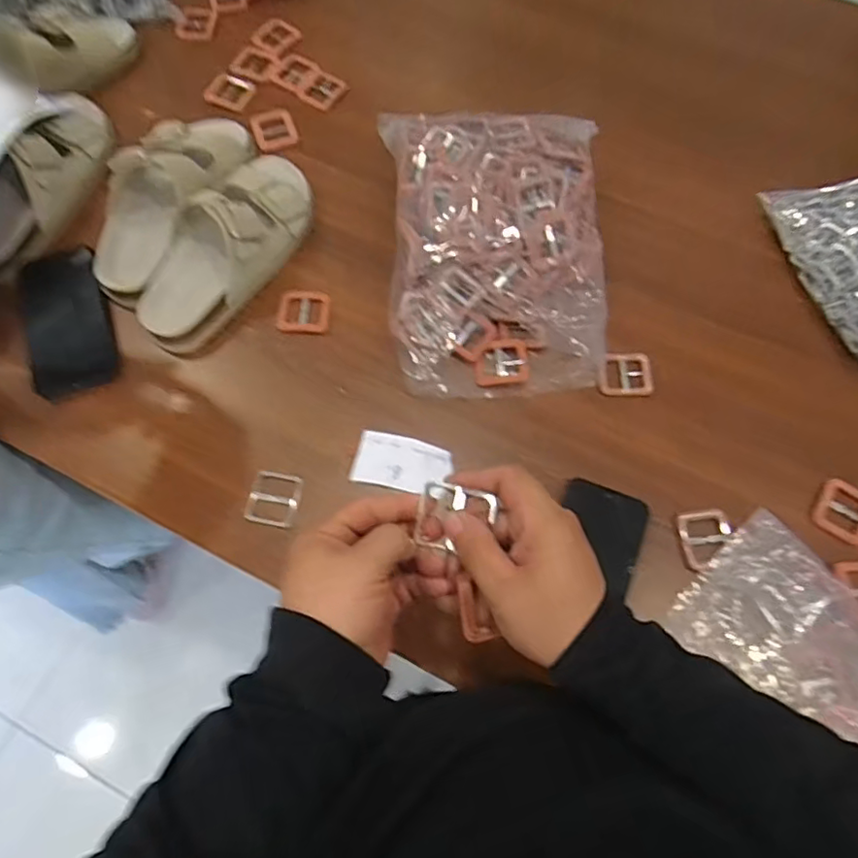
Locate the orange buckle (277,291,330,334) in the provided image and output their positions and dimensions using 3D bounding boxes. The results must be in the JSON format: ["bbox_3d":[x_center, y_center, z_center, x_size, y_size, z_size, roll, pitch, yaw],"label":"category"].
[{"bbox_3d":[-0.128,-0.120,0.599,0.052,0.011,0.044,2,70,1],"label":"orange buckle"}]

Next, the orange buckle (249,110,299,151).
[{"bbox_3d":[-0.180,-0.350,0.683,0.048,0.005,0.057,-18,71,-7],"label":"orange buckle"}]

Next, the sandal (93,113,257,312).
[{"bbox_3d":[-0.273,-0.248,0.603,0.093,0.071,0.239,24,71,9],"label":"sandal"}]

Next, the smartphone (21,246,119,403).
[{"bbox_3d":[-0.361,-0.108,0.584,0.076,0.009,0.156,-16,74,-11],"label":"smartphone"}]

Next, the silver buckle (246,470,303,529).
[{"bbox_3d":[-0.142,0.064,0.535,0.046,0.005,0.047,8,80,2],"label":"silver buckle"}]

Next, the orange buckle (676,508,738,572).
[{"bbox_3d":[0.245,0.095,0.512,0.043,0.007,0.050,-9,70,-4],"label":"orange buckle"}]

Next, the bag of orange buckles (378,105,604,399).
[{"bbox_3d":[0.065,-0.191,0.588,0.210,0.082,0.303,-1,70,0],"label":"bag of orange buckles"}]

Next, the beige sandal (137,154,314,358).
[{"bbox_3d":[-0.202,-0.192,0.589,0.096,0.077,0.239,29,72,10],"label":"beige sandal"}]

